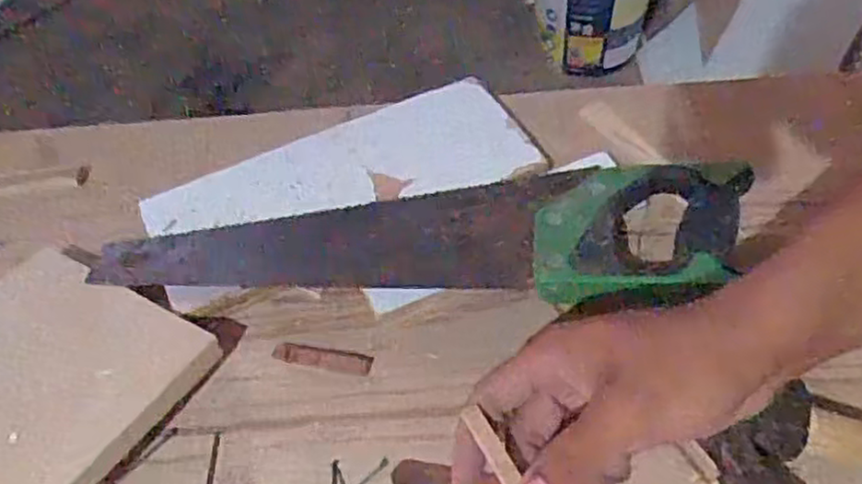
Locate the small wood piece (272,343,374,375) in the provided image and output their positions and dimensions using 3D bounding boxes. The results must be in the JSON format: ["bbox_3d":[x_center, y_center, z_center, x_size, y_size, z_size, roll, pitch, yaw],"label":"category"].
[{"bbox_3d":[-0.070,0.075,0.466,0.066,0.004,0.014,6,53,10],"label":"small wood piece"}]

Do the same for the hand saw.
[{"bbox_3d":[-0.008,-0.012,0.502,0.439,0.047,0.132,4,52,8],"label":"hand saw"}]

